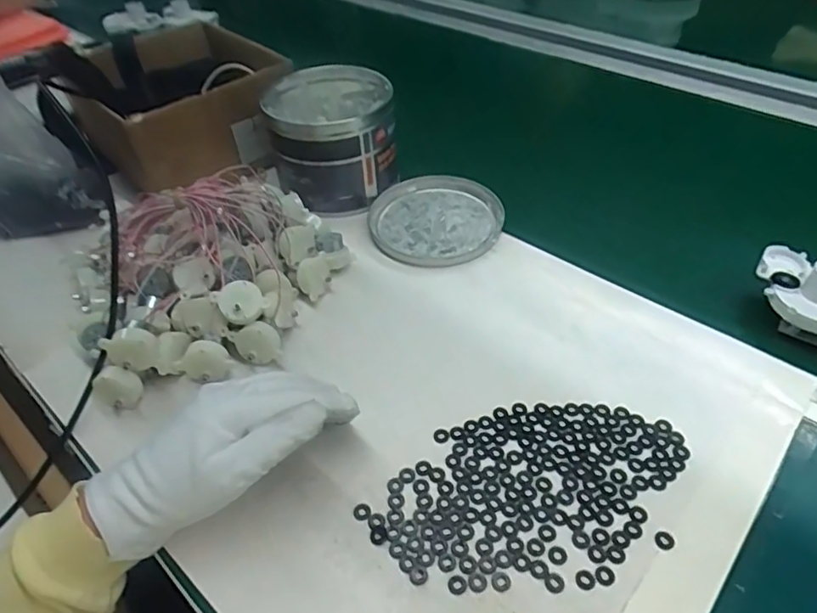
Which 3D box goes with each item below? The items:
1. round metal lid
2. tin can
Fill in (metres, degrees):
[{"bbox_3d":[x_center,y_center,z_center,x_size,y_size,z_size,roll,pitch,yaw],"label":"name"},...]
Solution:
[{"bbox_3d":[0.027,-0.090,0.573,0.128,0.017,0.134,-2,45,2],"label":"round metal lid"},{"bbox_3d":[-0.083,-0.182,0.612,0.128,0.107,0.148,-8,45,-5],"label":"tin can"}]

